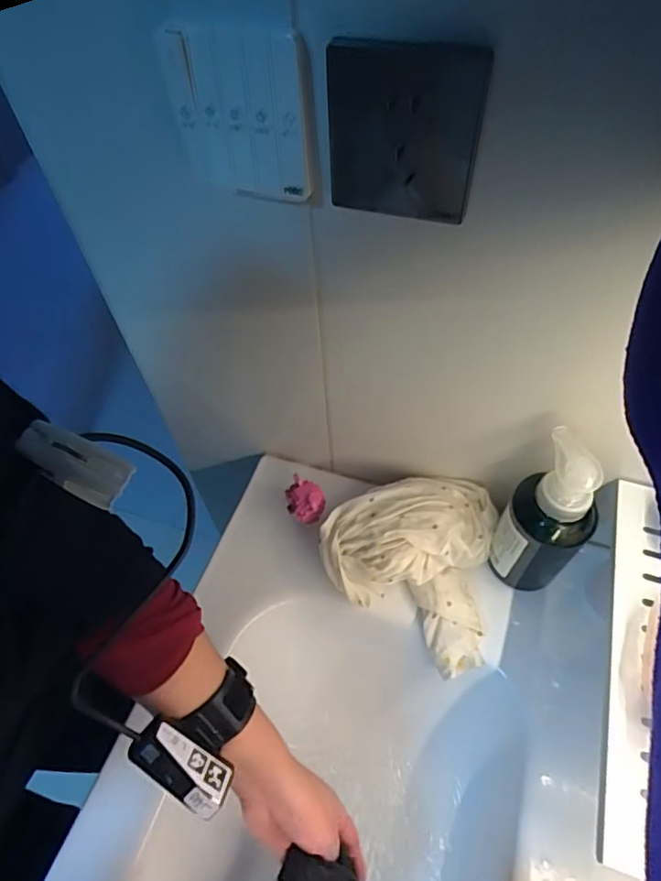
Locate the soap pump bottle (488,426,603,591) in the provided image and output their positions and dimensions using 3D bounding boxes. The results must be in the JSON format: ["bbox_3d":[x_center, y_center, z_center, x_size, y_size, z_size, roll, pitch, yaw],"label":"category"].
[{"bbox_3d":[0.186,0.074,0.472,0.071,0.179,0.055,36,64,26],"label":"soap pump bottle"}]

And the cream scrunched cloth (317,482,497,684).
[{"bbox_3d":[0.073,0.118,0.528,0.168,0.083,0.172,8,55,10],"label":"cream scrunched cloth"}]

